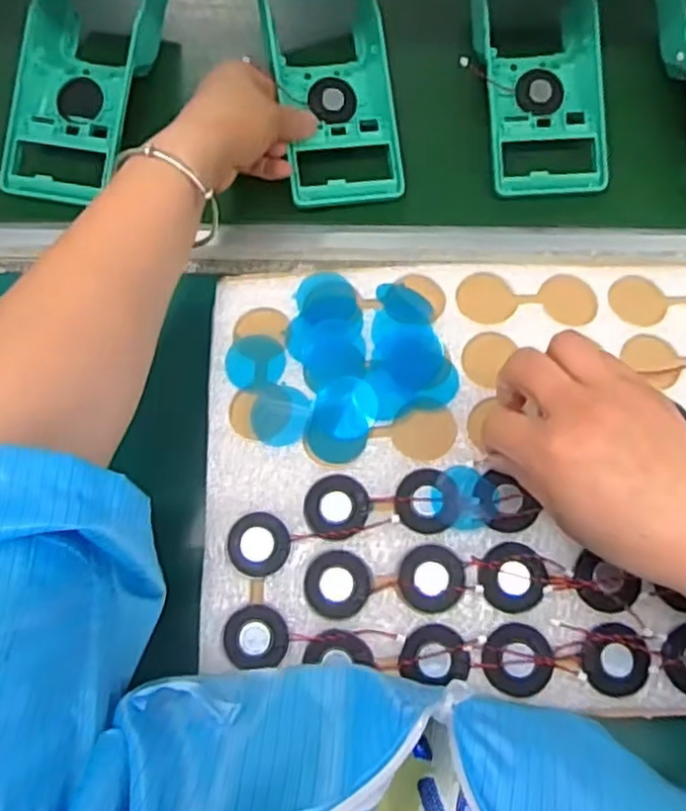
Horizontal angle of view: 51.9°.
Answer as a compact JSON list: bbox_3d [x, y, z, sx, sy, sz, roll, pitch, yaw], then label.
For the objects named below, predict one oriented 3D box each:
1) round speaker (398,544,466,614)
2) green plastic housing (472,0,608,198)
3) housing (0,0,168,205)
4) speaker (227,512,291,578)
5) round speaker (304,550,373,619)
[{"bbox_3d":[0.045,0.088,0.360,0.032,0.004,0.032,0,71,1],"label":"round speaker"},{"bbox_3d":[0.139,-0.238,0.507,0.091,0.047,0.183,-5,71,0],"label":"green plastic housing"},{"bbox_3d":[-0.190,-0.241,0.520,0.098,0.058,0.192,15,72,7],"label":"housing"},{"bbox_3d":[-0.044,0.073,0.371,0.031,0.004,0.032,0,71,1],"label":"speaker"},{"bbox_3d":[-0.002,0.091,0.361,0.033,0.004,0.032,0,71,1],"label":"round speaker"}]

